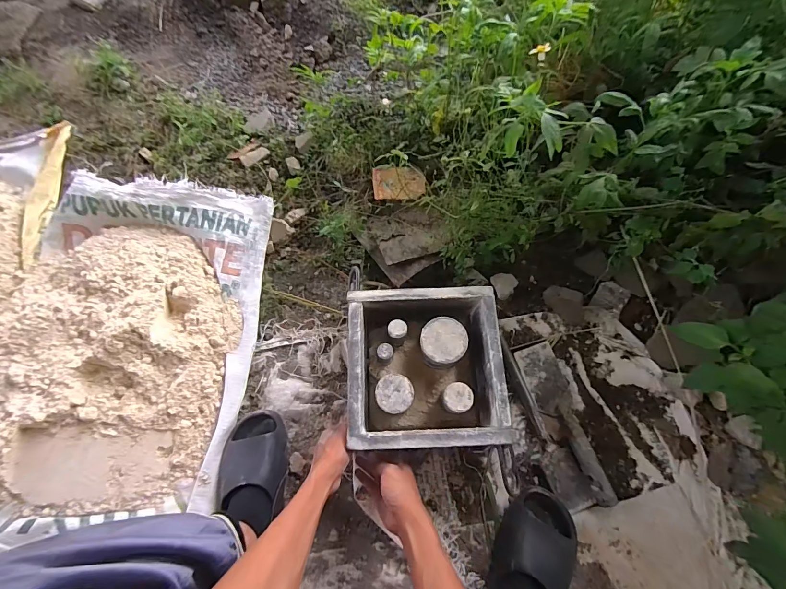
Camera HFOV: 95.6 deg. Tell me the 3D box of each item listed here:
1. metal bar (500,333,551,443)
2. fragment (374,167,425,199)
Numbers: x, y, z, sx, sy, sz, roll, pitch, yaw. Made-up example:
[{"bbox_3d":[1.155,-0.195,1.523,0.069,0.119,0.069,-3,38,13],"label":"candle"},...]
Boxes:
[{"bbox_3d":[0.238,0.168,0.650,0.020,0.008,0.194,-17,70,-8],"label":"metal bar"},{"bbox_3d":[0.013,-0.240,0.771,0.109,0.014,0.085,-3,69,-2],"label":"fragment"}]

